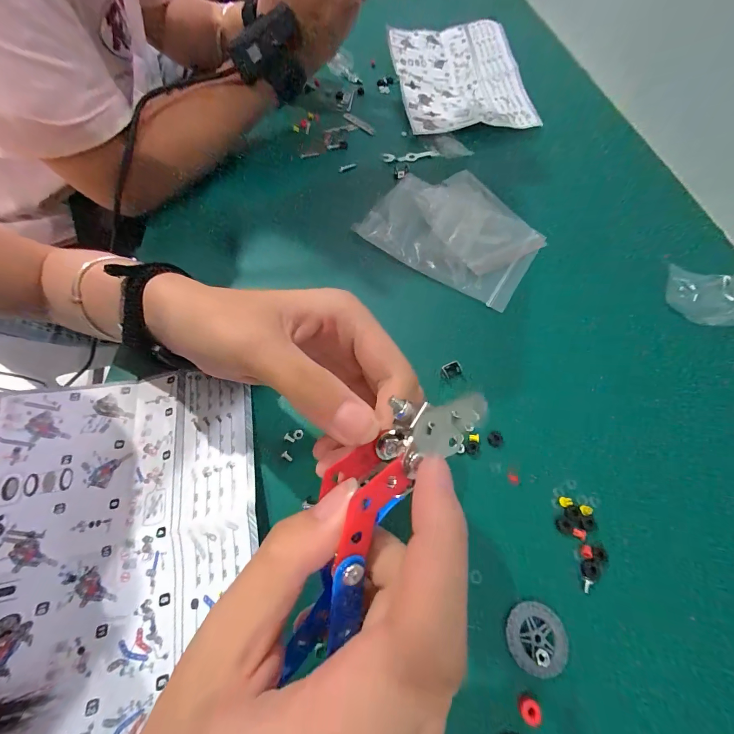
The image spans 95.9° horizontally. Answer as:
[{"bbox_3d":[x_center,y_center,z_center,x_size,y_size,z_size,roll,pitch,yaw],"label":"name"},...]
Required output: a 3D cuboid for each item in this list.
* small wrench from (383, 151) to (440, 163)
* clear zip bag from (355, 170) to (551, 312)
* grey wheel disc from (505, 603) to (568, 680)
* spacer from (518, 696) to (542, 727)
[{"bbox_3d":[0.053,-0.253,0.397,0.066,0.005,0.012,-5,62,-3],"label":"small wrench"},{"bbox_3d":[0.087,-0.142,0.329,0.163,0.011,0.127,33,67,16],"label":"clear zip bag"},{"bbox_3d":[0.096,0.153,0.187,0.032,0.005,0.032,0,62,0],"label":"grey wheel disc"},{"bbox_3d":[0.085,0.180,0.173,0.010,0.005,0.010,0,62,0],"label":"spacer"}]

